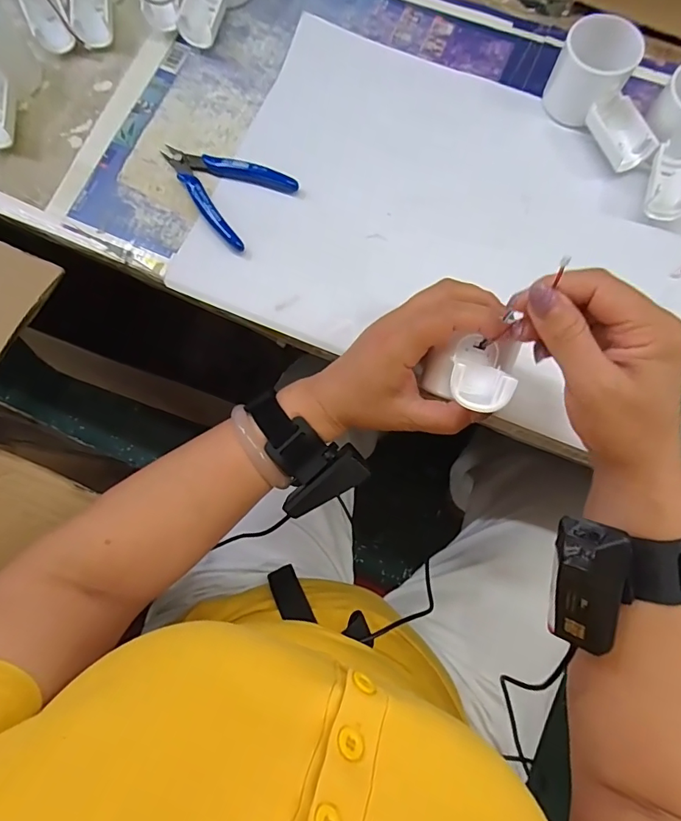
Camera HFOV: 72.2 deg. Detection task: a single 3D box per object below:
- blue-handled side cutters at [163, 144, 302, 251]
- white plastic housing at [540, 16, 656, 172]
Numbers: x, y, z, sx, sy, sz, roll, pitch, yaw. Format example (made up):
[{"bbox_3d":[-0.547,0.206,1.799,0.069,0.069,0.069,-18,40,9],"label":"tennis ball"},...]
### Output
[{"bbox_3d":[-0.104,-0.199,0.402,0.115,0.009,0.077,39,81,9],"label":"blue-handled side cutters"},{"bbox_3d":[0.222,-0.258,0.381,0.058,0.052,0.110,-39,79,-7],"label":"white plastic housing"}]

